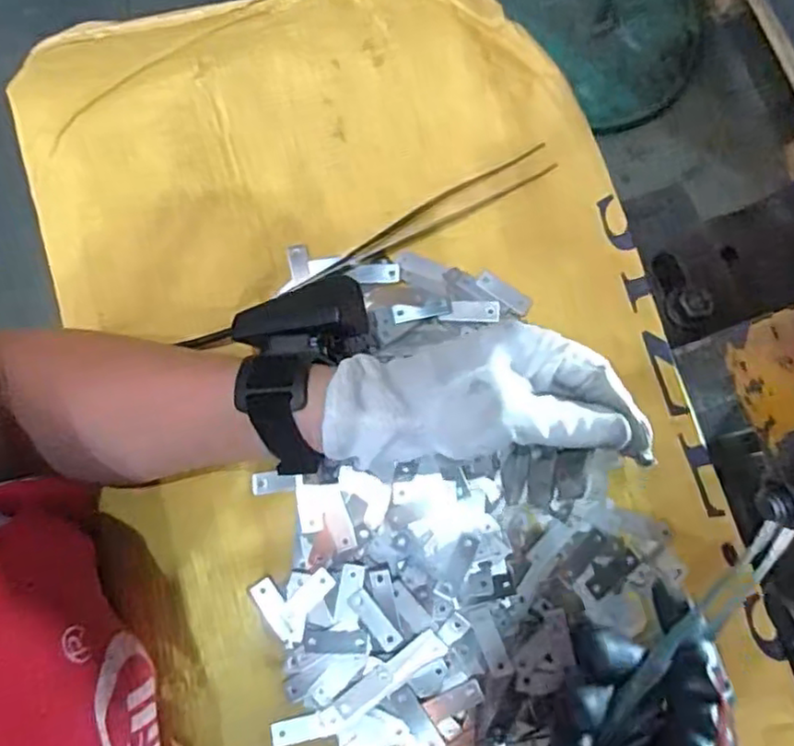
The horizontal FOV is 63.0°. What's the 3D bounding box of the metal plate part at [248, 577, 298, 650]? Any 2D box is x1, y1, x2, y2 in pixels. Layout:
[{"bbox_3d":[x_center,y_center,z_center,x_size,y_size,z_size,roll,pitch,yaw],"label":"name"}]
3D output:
[{"bbox_3d":[-0.066,0.132,0.354,0.014,0.004,0.039,-35,80,-5],"label":"metal plate part"}]

